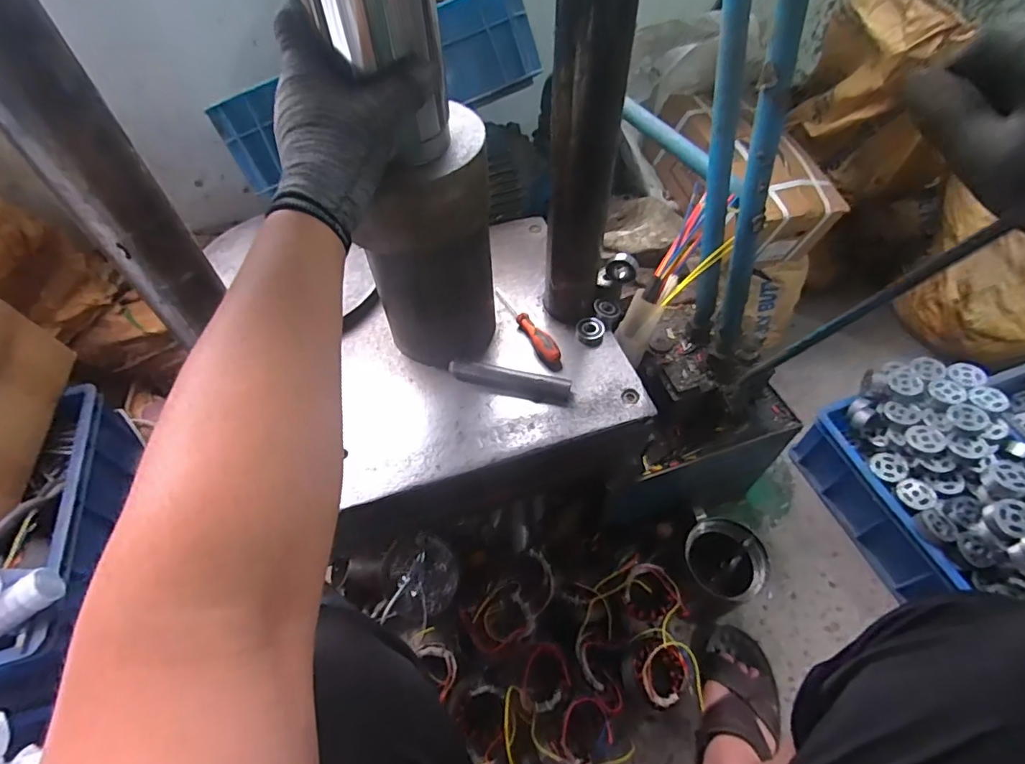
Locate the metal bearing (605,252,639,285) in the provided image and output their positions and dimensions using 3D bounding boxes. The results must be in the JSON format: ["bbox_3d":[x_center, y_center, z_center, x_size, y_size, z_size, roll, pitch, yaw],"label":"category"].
[{"bbox_3d":[0.135,-0.140,0.625,0.036,0.034,0.017,21,57,16],"label":"metal bearing"}]

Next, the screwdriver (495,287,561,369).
[{"bbox_3d":[0.015,-0.073,0.635,0.022,0.026,0.159,-24,57,-15],"label":"screwdriver"}]

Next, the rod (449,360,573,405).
[{"bbox_3d":[-0.003,0.000,0.582,0.139,0.021,0.026,9,55,8],"label":"rod"}]

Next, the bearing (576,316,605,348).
[{"bbox_3d":[0.098,-0.063,0.633,0.034,0.017,0.037,-1,54,1],"label":"bearing"}]

